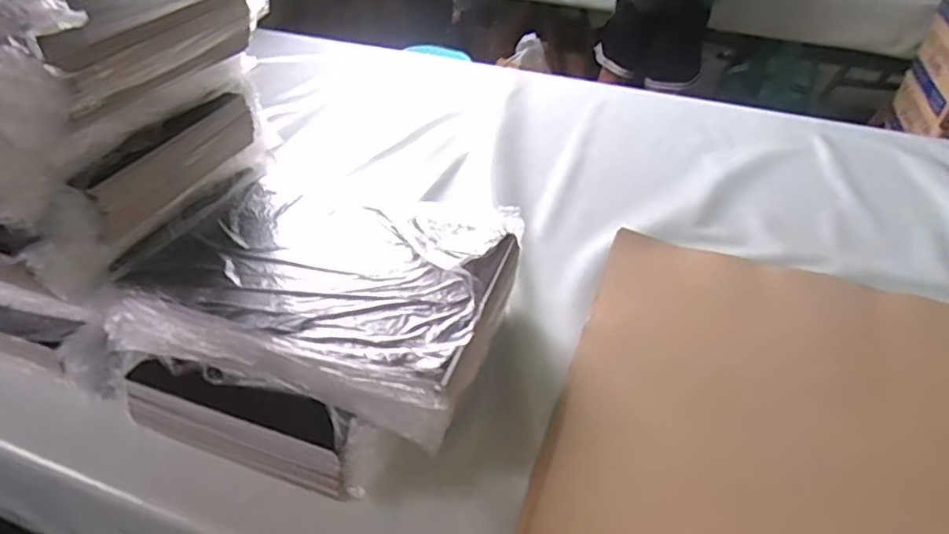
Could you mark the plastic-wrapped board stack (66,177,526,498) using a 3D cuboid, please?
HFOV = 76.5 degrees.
[{"bbox_3d":[-0.182,0.039,0.719,0.405,0.117,0.351,14,41,15],"label":"plastic-wrapped board stack"}]

